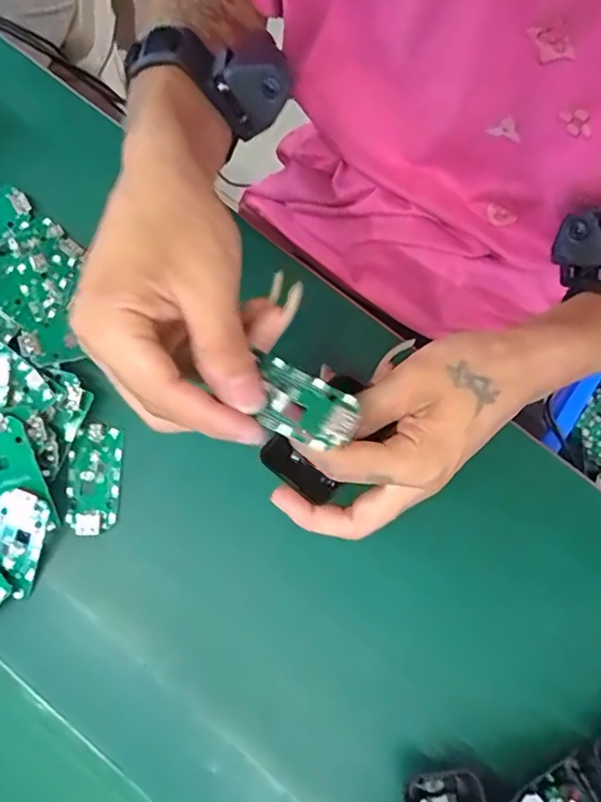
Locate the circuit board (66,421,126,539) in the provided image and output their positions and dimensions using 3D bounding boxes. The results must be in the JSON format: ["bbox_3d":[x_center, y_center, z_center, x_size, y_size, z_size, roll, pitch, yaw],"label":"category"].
[{"bbox_3d":[-0.124,0.047,0.327,0.031,0.005,0.064,1,80,-1],"label":"circuit board"}]

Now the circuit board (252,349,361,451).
[{"bbox_3d":[-0.002,0.000,0.231,0.053,0.005,0.030,28,65,23],"label":"circuit board"}]

